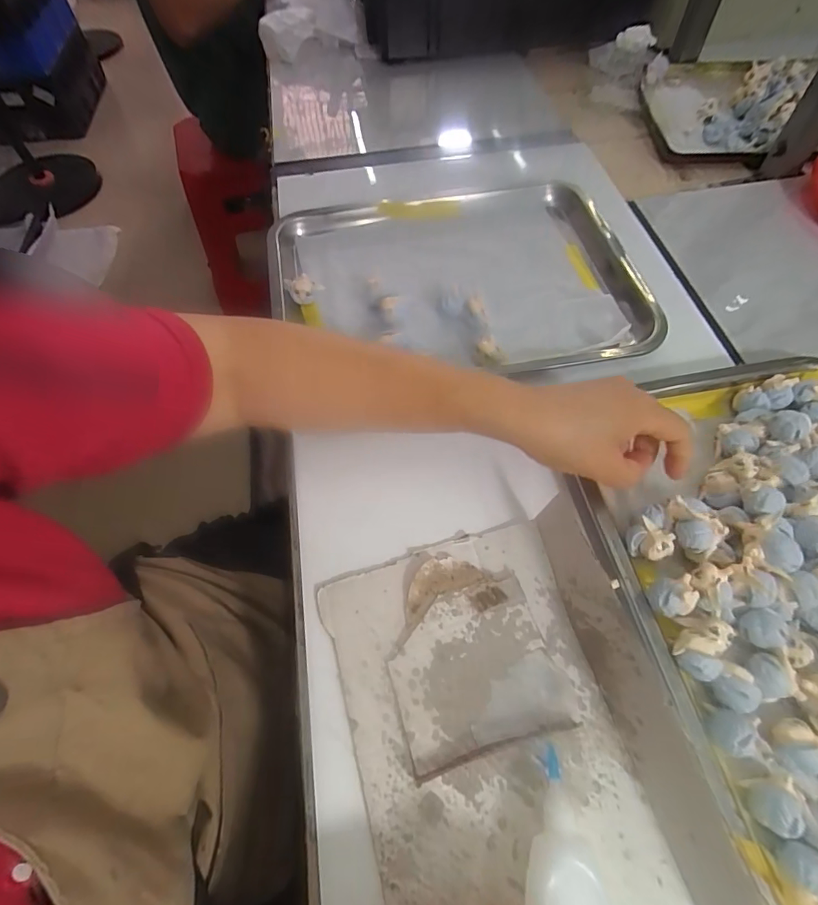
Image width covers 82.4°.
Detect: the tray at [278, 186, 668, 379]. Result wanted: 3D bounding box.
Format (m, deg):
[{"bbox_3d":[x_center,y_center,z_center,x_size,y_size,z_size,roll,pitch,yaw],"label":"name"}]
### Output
[{"bbox_3d":[0.044,-0.177,0.463,0.353,0.024,0.262,-9,61,-3],"label":"tray"}]

